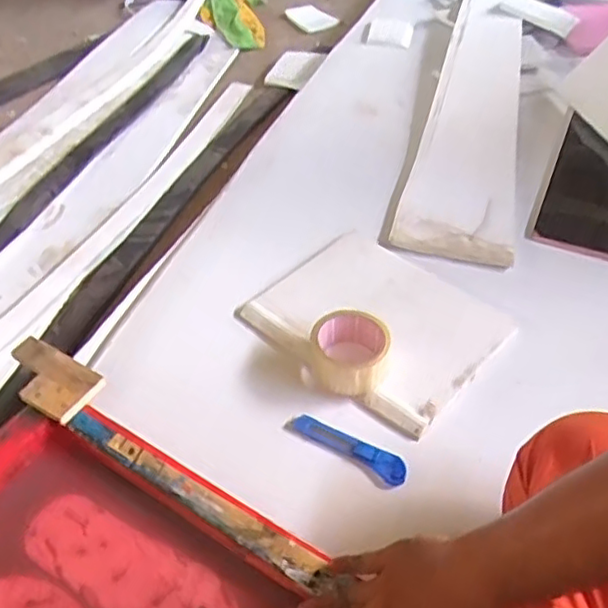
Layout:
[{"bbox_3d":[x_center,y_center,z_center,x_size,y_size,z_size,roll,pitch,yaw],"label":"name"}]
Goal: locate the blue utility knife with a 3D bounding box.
[{"bbox_3d":[0.046,0.158,0.706,0.143,0.012,0.031,24,49,19],"label":"blue utility knife"}]

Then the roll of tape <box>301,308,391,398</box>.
[{"bbox_3d":[0.051,0.053,0.761,0.096,0.054,0.096,1,45,-1],"label":"roll of tape"}]

